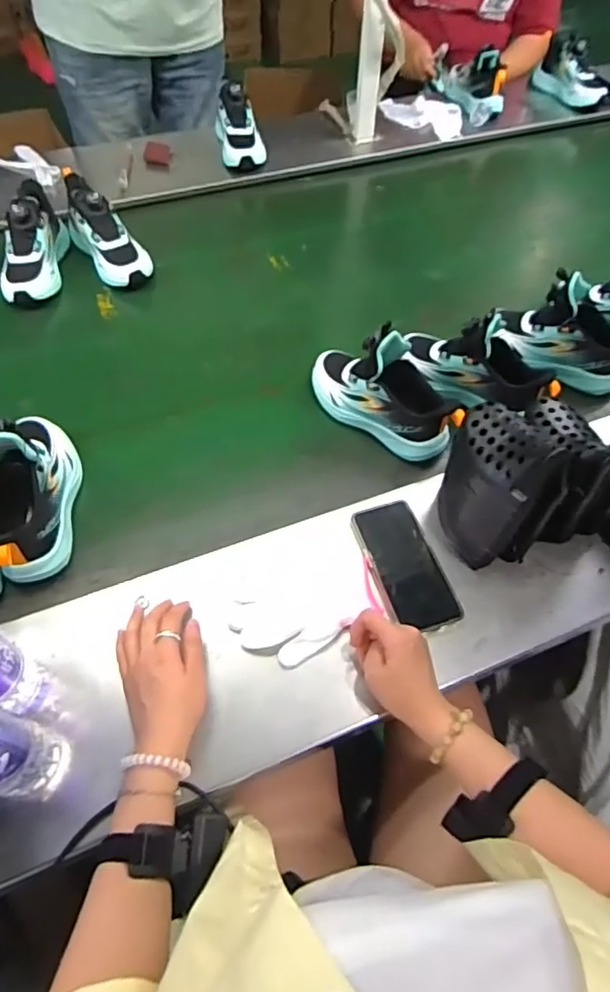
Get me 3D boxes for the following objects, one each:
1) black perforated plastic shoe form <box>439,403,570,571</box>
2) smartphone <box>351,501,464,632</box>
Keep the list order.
[{"bbox_3d":[0.204,-0.017,0.586,0.074,0.158,0.130,-19,60,-15],"label":"black perforated plastic shoe form"},{"bbox_3d":[0.113,0.077,0.620,0.079,0.010,0.152,-12,60,-15],"label":"smartphone"}]

